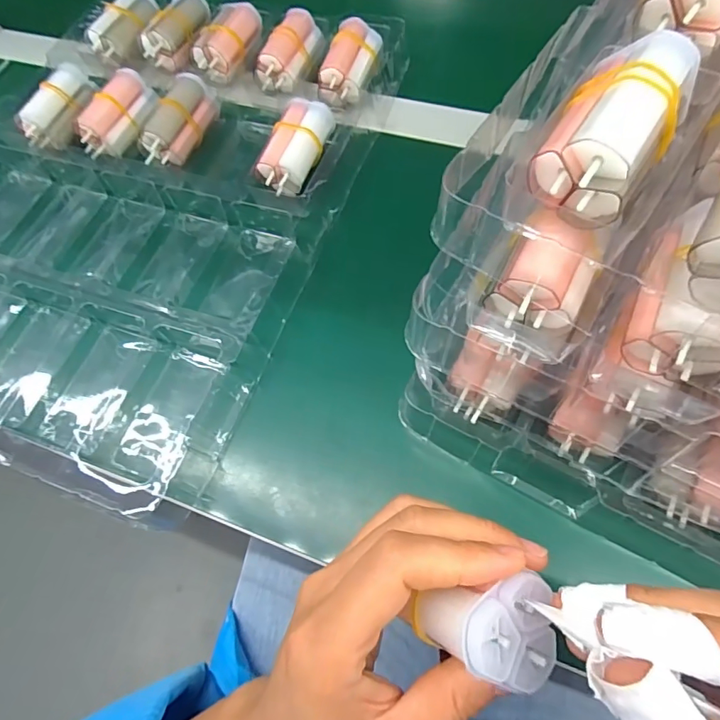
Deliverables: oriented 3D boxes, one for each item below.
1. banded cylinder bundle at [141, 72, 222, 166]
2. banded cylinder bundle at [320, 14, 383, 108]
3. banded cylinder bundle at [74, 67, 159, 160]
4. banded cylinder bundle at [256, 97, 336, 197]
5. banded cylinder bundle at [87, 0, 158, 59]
[{"bbox_3d":[-0.132,-0.177,0.350,0.025,0.034,0.068,22,69,12],"label":"banded cylinder bundle"},{"bbox_3d":[-0.007,-0.226,0.353,0.031,0.020,0.066,21,80,11],"label":"banded cylinder bundle"},{"bbox_3d":[-0.182,-0.186,0.354,0.031,0.026,0.069,25,69,13],"label":"banded cylinder bundle"},{"bbox_3d":[-0.044,-0.147,0.324,0.035,0.023,0.068,22,81,12],"label":"banded cylinder bundle"},{"bbox_3d":[-0.198,-0.286,0.400,0.035,0.021,0.065,23,69,12],"label":"banded cylinder bundle"}]

